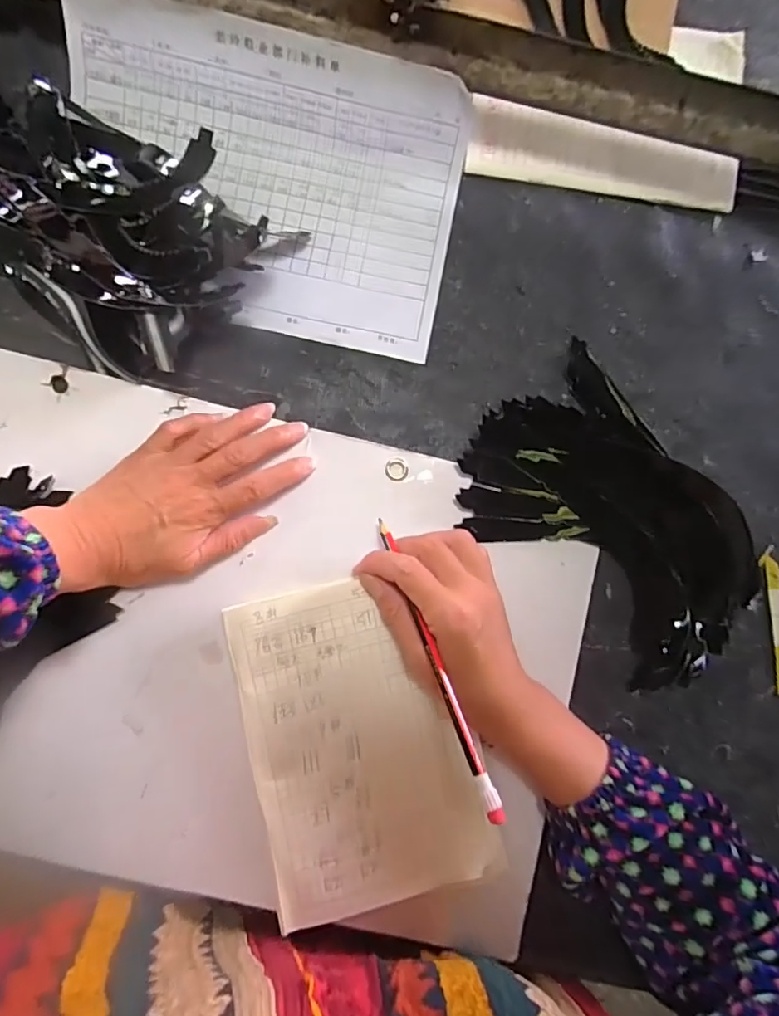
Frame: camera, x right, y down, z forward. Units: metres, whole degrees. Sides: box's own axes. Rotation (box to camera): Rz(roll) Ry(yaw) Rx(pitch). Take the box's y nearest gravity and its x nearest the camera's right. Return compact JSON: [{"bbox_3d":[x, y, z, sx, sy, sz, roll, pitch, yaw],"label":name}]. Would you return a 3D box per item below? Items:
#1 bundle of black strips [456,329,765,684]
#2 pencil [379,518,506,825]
[{"bbox_3d":[0.154,0.007,0.347,0.145,0.074,0.212,-39,88,-6],"label":"bundle of black strips"},{"bbox_3d":[0.026,0.086,0.311,0.010,0.005,0.184,-20,64,-5],"label":"pencil"}]

